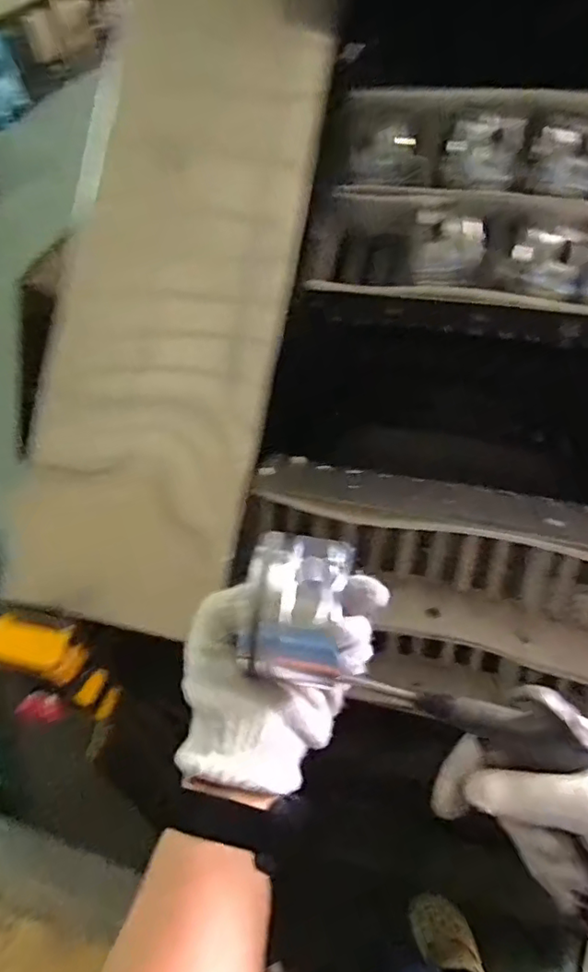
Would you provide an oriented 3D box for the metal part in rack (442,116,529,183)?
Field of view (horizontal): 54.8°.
[{"bbox_3d":[0.175,-0.311,0.525,0.064,0.046,0.041,15,55,14],"label":"metal part in rack"}]

